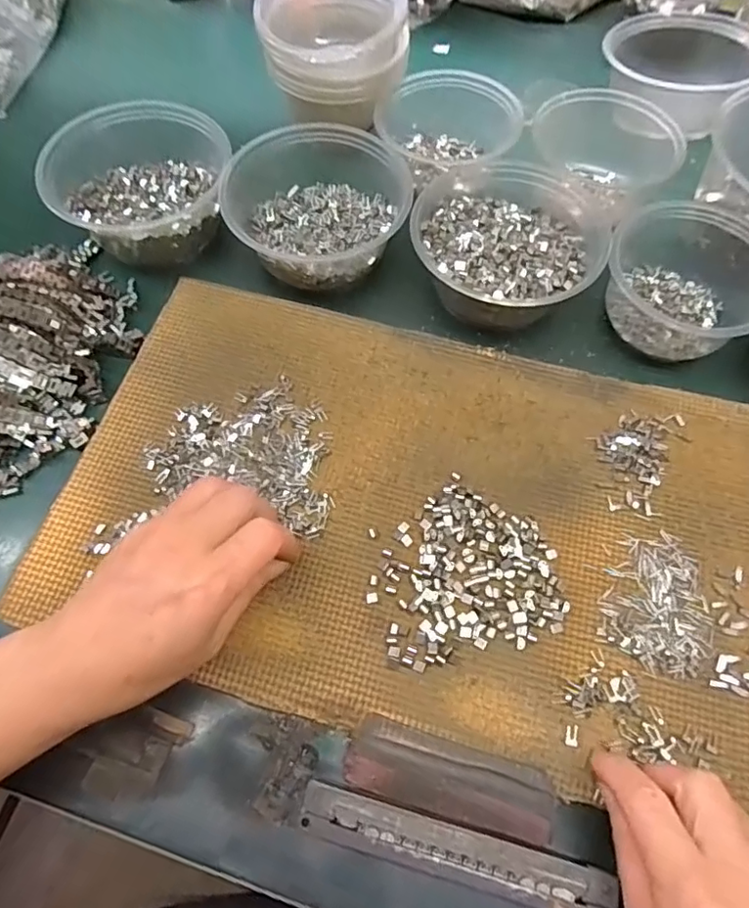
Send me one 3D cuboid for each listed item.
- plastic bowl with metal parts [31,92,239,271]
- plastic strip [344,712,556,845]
[{"bbox_3d":[-0.176,-0.207,0.430,0.134,0.064,0.121,-35,71,-13],"label":"plastic bowl with metal parts"},{"bbox_3d":[0.039,0.166,0.288,0.104,0.009,0.033,15,68,7],"label":"plastic strip"}]

